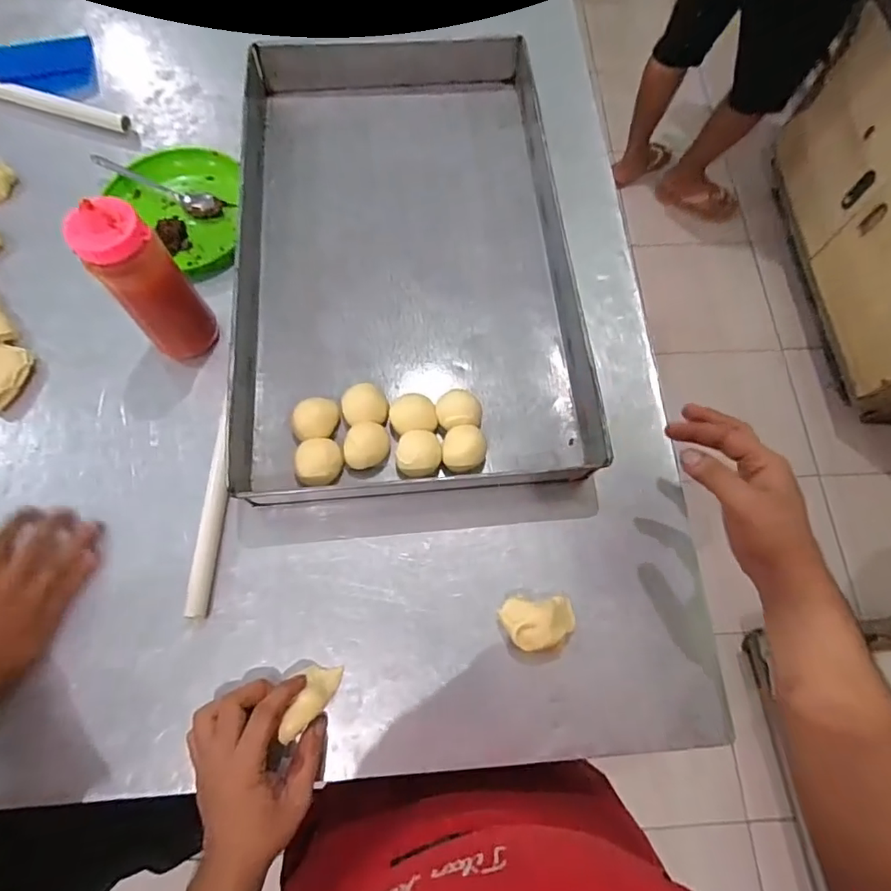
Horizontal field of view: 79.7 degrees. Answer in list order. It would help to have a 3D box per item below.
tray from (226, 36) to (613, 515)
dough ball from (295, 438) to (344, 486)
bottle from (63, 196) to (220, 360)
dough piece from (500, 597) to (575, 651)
[{"bbox_3d":[-0.052,-0.247,0.627,0.368,0.062,0.610,-5,71,-5],"label":"tray"},{"bbox_3d":[-0.129,0.015,0.544,0.046,0.040,0.046,1,70,-2],"label":"dough ball"},{"bbox_3d":[-0.287,-0.151,0.525,0.069,0.182,0.054,-40,77,-15],"label":"bottle"},{"bbox_3d":[0.088,0.168,0.505,0.071,0.030,0.044,-3,71,-4],"label":"dough piece"}]

